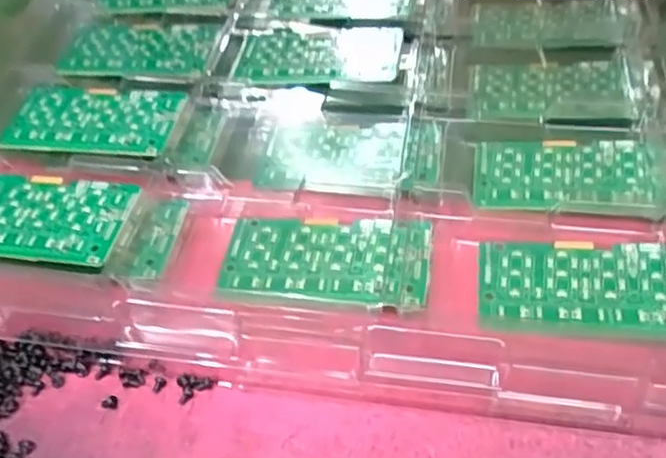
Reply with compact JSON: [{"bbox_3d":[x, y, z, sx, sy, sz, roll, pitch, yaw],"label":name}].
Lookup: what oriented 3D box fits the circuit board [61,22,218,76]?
[{"bbox_3d":[-0.115,-0.108,0.397,0.088,0.004,0.052,3,50,9],"label":"circuit board"}]

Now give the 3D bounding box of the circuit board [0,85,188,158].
[{"bbox_3d":[-0.128,-0.058,0.353,0.091,0.004,0.049,6,51,12],"label":"circuit board"}]

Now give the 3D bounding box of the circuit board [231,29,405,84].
[{"bbox_3d":[-0.008,-0.103,0.385,0.093,0.004,0.046,0,50,6],"label":"circuit board"}]

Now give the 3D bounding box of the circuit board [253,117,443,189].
[{"bbox_3d":[0.009,-0.040,0.345,0.092,0.004,0.046,3,50,9],"label":"circuit board"}]

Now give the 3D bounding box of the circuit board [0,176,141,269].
[{"bbox_3d":[-0.139,-0.006,0.310,0.091,0.006,0.048,6,51,11],"label":"circuit board"}]

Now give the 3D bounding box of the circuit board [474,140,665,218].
[{"bbox_3d":[0.118,-0.027,0.326,0.092,0.006,0.051,6,51,12],"label":"circuit board"}]

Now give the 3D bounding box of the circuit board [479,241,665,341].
[{"bbox_3d":[0.111,0.025,0.283,0.094,0.005,0.049,0,49,12],"label":"circuit board"}]

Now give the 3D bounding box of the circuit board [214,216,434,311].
[{"bbox_3d":[-0.003,0.013,0.301,0.094,0.004,0.047,3,50,15],"label":"circuit board"}]

